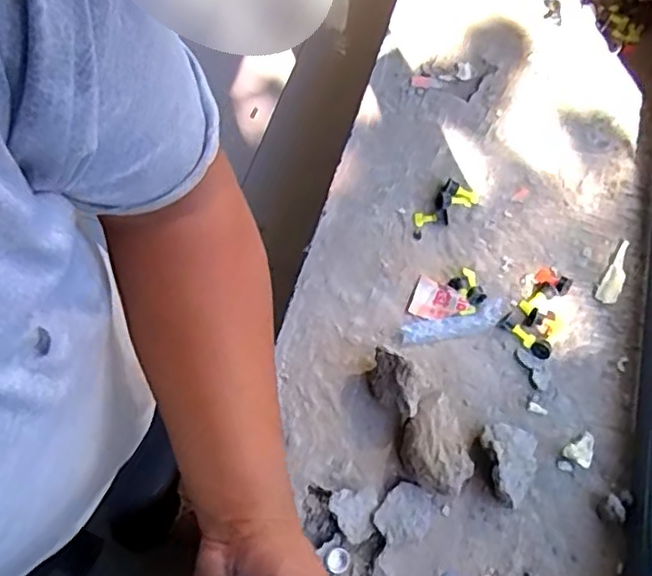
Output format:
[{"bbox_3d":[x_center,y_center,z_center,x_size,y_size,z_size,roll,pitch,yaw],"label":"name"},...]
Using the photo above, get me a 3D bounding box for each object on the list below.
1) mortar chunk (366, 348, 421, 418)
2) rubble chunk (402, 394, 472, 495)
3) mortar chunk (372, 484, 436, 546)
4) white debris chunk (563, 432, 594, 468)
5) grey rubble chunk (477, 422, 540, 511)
[{"bbox_3d":[0.103,0.144,0.970,0.103,0.087,0.058,38,68,15],"label":"mortar chunk"},{"bbox_3d":[0.156,0.227,0.939,0.096,0.055,0.154,-10,65,-7],"label":"rubble chunk"},{"bbox_3d":[0.112,0.321,0.908,0.069,0.016,0.083,34,68,14],"label":"mortar chunk"},{"bbox_3d":[0.386,0.246,0.962,0.054,0.016,0.039,-28,68,-15],"label":"white debris chunk"},{"bbox_3d":[0.271,0.254,0.933,0.091,0.063,0.129,7,64,2],"label":"grey rubble chunk"}]

